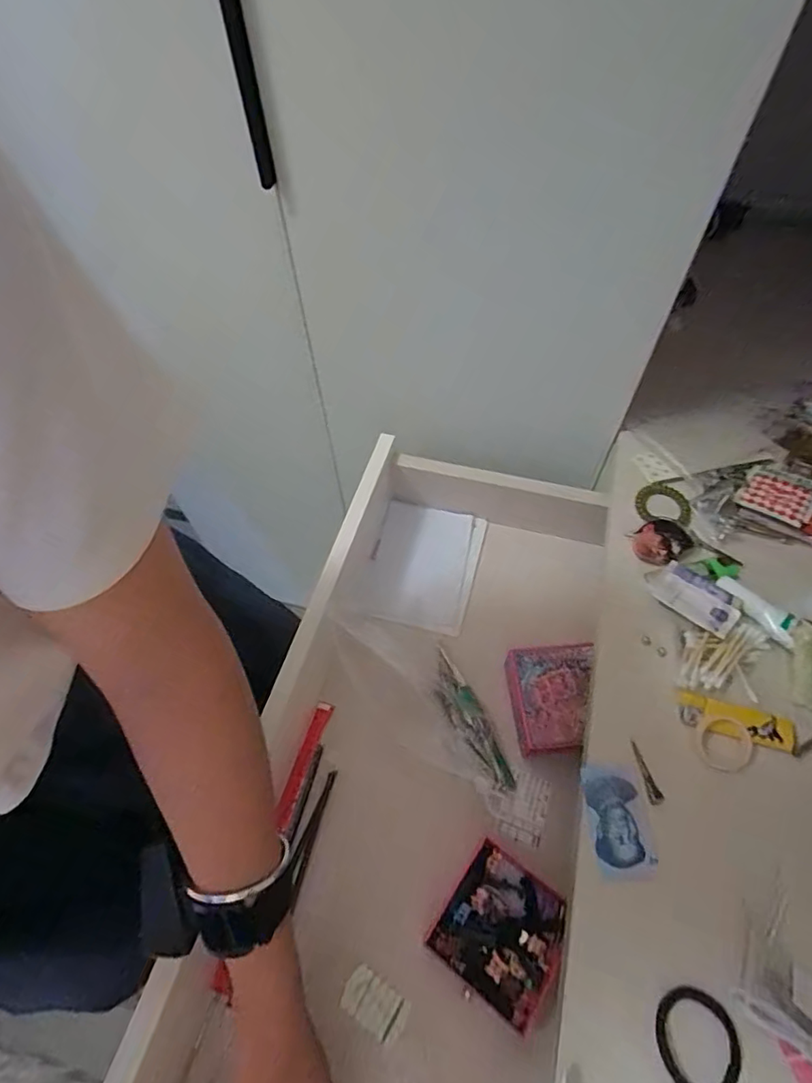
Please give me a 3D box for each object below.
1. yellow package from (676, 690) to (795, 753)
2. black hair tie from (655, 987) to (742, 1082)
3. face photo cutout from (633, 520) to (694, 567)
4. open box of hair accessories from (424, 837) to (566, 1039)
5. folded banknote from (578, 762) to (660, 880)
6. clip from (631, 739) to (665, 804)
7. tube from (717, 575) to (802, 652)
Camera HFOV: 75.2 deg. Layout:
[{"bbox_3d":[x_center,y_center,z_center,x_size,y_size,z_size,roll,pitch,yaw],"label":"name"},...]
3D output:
[{"bbox_3d":[0.248,0.136,0.398,0.079,0.008,0.025,15,59,11],"label":"yellow package"},{"bbox_3d":[0.168,0.289,0.303,0.044,0.008,0.049,23,60,16],"label":"black hair tie"},{"bbox_3d":[0.236,0.001,0.485,0.049,0.007,0.041,-30,61,-17],"label":"face photo cutout"},{"bbox_3d":[0.076,0.306,0.415,0.088,0.028,0.091,31,63,20],"label":"open box of hair accessories"},{"bbox_3d":[0.149,0.197,0.372,0.040,0.007,0.071,0,56,-2],"label":"folded banknote"},{"bbox_3d":[0.176,0.169,0.386,0.009,0.004,0.043,-9,57,-4],"label":"clip"},{"bbox_3d":[0.296,0.054,0.442,0.027,0.017,0.070,-33,62,-18],"label":"tube"}]

